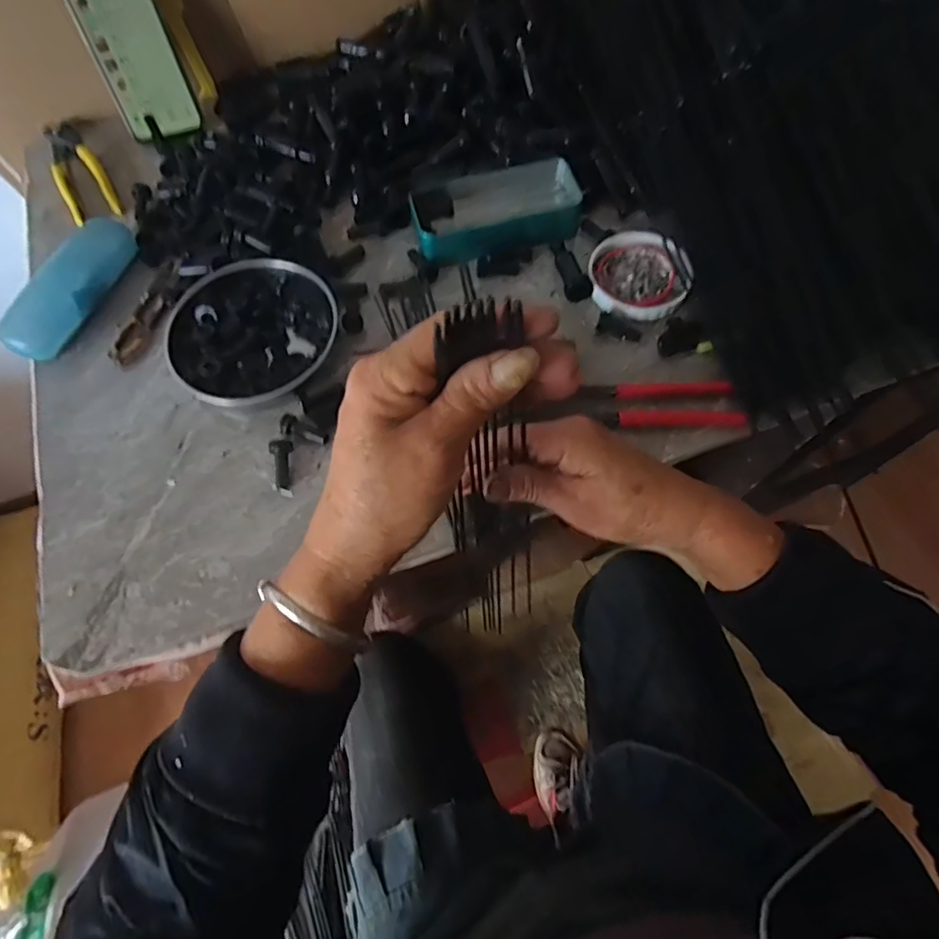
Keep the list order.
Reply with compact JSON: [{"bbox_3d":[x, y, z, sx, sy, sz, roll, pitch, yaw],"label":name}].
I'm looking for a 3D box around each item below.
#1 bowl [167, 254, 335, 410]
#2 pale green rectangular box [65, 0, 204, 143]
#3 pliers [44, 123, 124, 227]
[{"bbox_3d":[-0.179,-0.116,0.460,0.135,0.029,0.119,-31,68,-12],"label":"bowl"},{"bbox_3d":[-0.336,-0.420,0.547,0.076,0.160,0.013,-21,41,-8],"label":"pale green rectangular box"},{"bbox_3d":[-0.403,-0.305,0.569,0.047,0.010,0.159,-32,68,-12],"label":"pliers"}]

